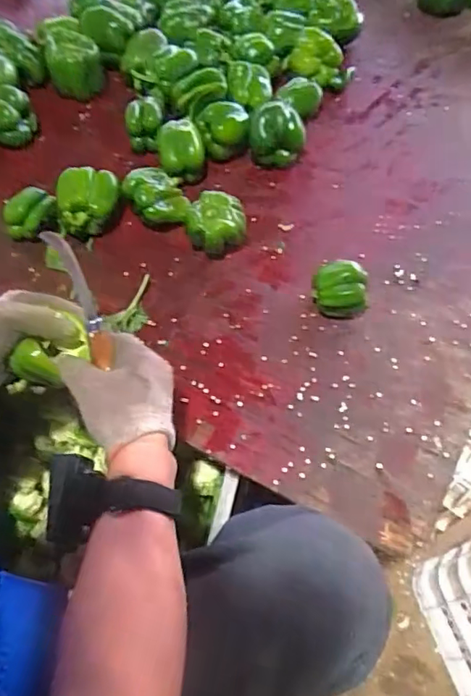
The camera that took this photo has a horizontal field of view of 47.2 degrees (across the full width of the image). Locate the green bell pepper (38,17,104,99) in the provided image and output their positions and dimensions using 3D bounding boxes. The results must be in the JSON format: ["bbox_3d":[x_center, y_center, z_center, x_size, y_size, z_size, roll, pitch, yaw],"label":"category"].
[{"bbox_3d":[-0.262,-0.468,0.866,0.086,0.070,0.110,-18,60,-7],"label":"green bell pepper"}]

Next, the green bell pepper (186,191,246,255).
[{"bbox_3d":[-0.025,-0.157,0.693,0.075,0.069,0.067,-4,59,1],"label":"green bell pepper"}]

